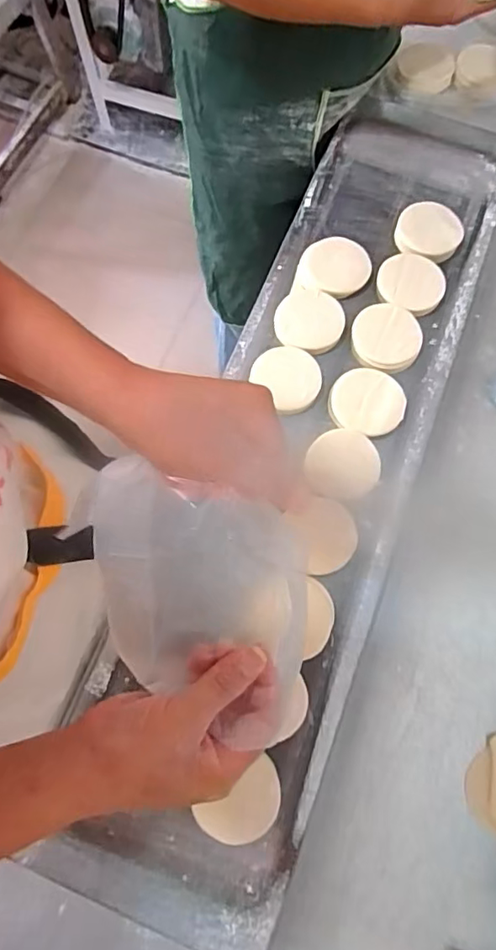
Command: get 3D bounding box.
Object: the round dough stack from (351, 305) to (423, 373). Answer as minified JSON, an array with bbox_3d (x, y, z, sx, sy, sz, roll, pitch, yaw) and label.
[{"bbox_3d":[0.174,-0.171,0.672,0.084,0.032,0.085,0,73,0],"label":"round dough stack"}]

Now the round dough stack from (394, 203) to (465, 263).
[{"bbox_3d":[0.245,-0.326,0.721,0.086,0.028,0.088,0,73,0],"label":"round dough stack"}]

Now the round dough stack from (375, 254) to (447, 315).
[{"bbox_3d":[0.212,-0.246,0.697,0.084,0.029,0.087,0,73,0],"label":"round dough stack"}]

